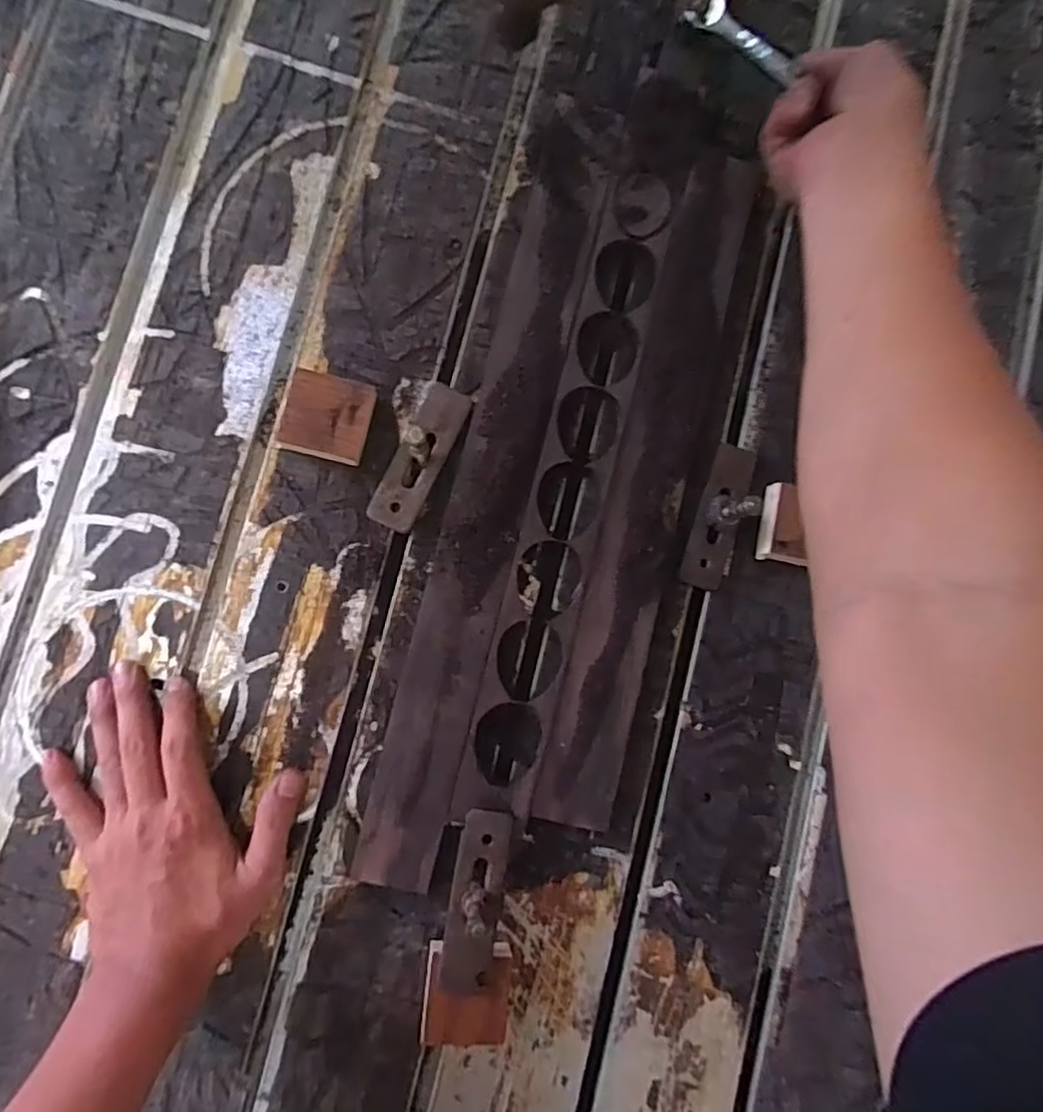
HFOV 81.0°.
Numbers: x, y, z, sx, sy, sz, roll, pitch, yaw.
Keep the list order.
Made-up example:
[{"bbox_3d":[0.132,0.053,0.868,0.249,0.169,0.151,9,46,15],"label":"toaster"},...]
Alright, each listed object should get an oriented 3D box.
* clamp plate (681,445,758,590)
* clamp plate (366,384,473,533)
[{"bbox_3d":[0.133,-0.027,0.406,0.031,0.008,0.100,19,83,-4],"label":"clamp plate"},{"bbox_3d":[-0.064,-0.063,0.389,0.030,0.011,0.097,25,83,-3],"label":"clamp plate"}]

